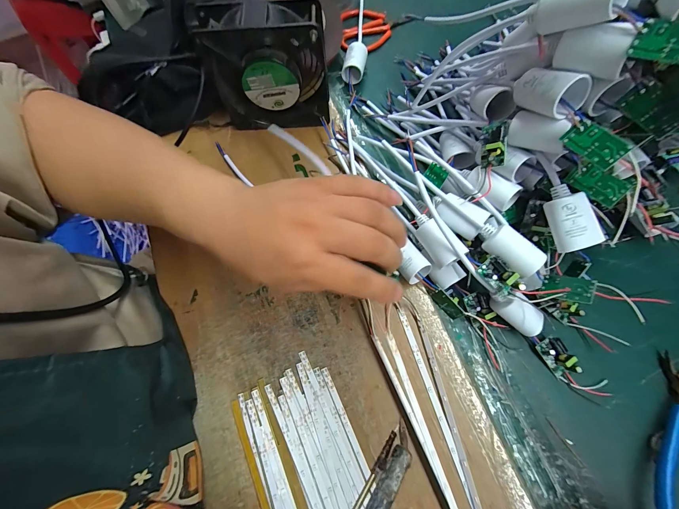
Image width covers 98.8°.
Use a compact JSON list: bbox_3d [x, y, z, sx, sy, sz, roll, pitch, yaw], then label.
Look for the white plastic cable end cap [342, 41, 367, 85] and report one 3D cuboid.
[{"bbox_3d":[0.020,-0.250,0.380,0.027,0.027,0.050,9,72,5],"label":"white plastic cable end cap"}]

